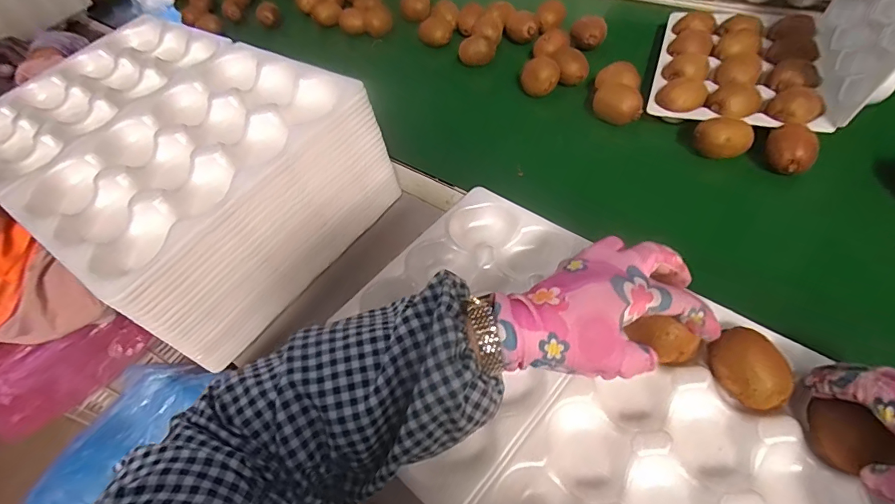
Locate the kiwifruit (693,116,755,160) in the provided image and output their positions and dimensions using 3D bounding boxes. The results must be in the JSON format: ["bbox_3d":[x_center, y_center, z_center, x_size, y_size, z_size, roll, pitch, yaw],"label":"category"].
[{"bbox_3d":[0.351,-0.145,0.579,0.044,0.040,0.060,-31,55,-34],"label":"kiwifruit"}]

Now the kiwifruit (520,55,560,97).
[{"bbox_3d":[0.146,-0.277,0.722,0.053,0.046,0.063,-5,44,-13],"label":"kiwifruit"}]

